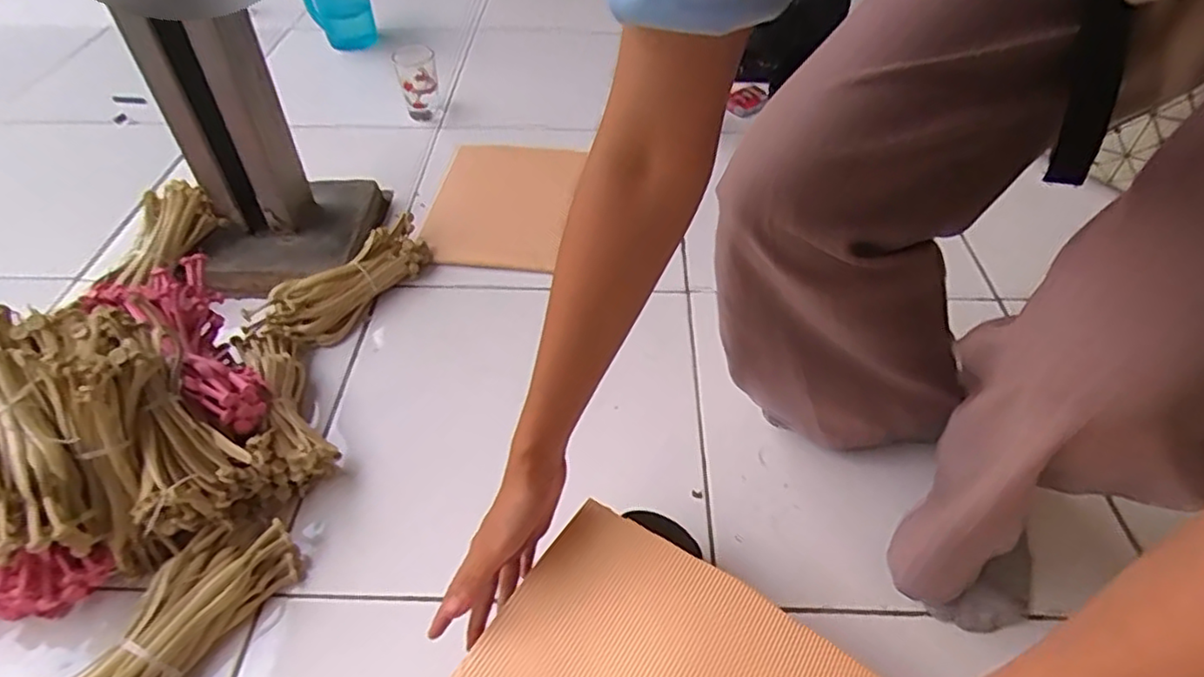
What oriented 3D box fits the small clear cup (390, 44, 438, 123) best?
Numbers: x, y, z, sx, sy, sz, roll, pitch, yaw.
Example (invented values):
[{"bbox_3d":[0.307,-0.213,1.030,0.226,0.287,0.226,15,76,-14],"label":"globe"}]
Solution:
[{"bbox_3d":[-0.313,-0.428,1.095,0.068,0.110,0.071,-12,49,-11],"label":"small clear cup"}]

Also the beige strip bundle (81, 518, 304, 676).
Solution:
[{"bbox_3d":[-0.358,0.250,0.509,0.098,0.053,0.242,22,51,19],"label":"beige strip bundle"}]

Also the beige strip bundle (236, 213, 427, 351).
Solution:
[{"bbox_3d":[-0.310,-0.065,0.797,0.067,0.064,0.240,28,53,23],"label":"beige strip bundle"}]

